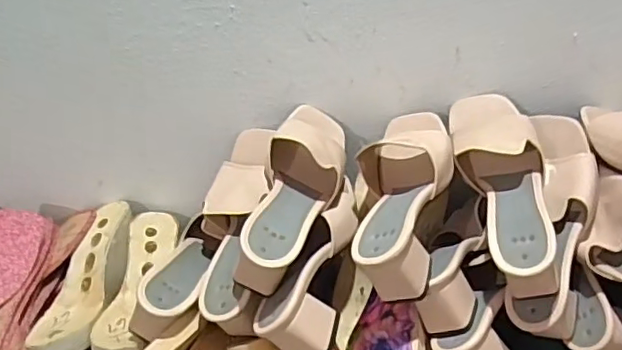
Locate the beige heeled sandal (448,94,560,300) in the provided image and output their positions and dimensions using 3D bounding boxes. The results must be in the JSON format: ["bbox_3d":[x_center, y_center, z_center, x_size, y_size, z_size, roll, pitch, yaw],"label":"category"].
[{"bbox_3d":[0.199,0.003,0.614,0.086,0.087,0.234,-6,53,2],"label":"beige heeled sandal"}]

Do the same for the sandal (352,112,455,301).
[{"bbox_3d":[0.097,0.022,0.613,0.095,0.096,0.229,0,34,11],"label":"sandal"}]

